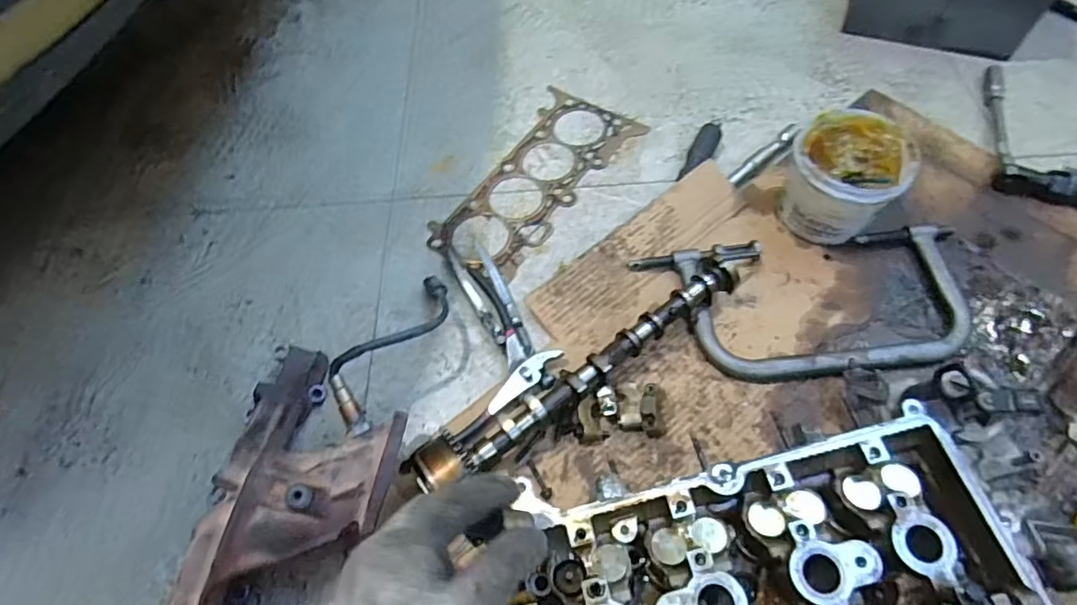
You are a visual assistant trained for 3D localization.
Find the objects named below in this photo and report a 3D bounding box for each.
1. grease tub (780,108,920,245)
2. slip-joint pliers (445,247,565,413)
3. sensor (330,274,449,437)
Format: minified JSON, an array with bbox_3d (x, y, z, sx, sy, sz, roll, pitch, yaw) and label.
[{"bbox_3d":[0.347,-0.137,0.642,0.113,0.105,0.113,-2,59,3],"label":"grease tub"},{"bbox_3d":[-0.040,0.018,0.629,0.081,0.025,0.204,-17,60,-5],"label":"slip-joint pliers"},{"bbox_3d":[-0.138,0.035,0.563,0.065,0.049,0.223,15,39,13],"label":"sensor"}]

